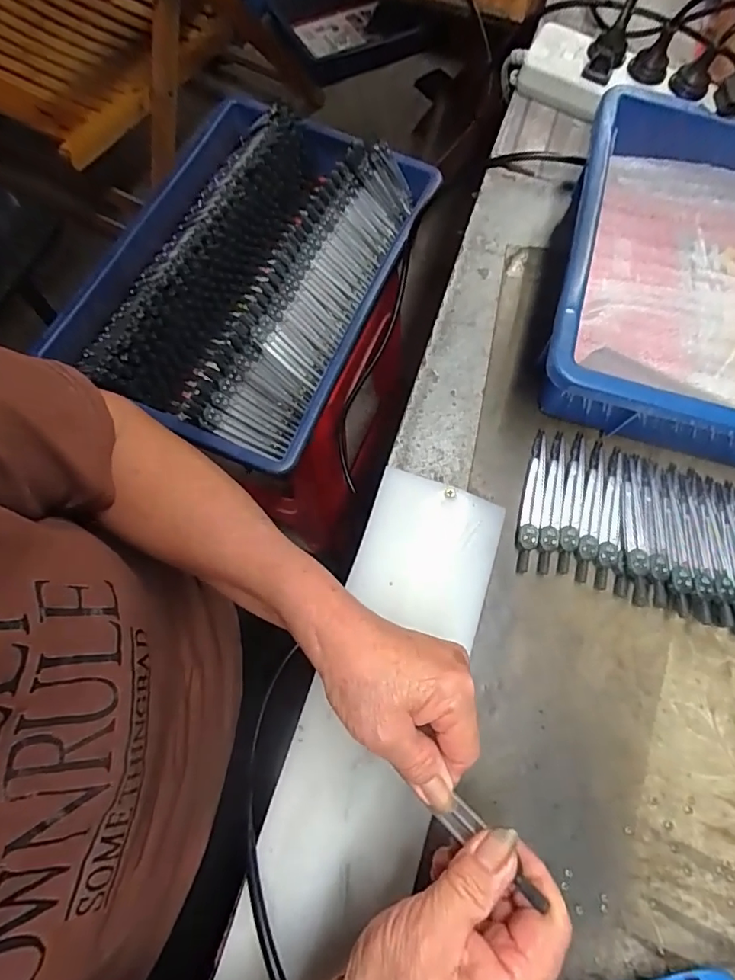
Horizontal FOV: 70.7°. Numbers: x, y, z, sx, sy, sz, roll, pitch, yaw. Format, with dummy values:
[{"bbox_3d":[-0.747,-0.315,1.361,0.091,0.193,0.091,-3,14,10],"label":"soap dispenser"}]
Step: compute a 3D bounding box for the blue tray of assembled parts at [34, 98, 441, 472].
[{"bbox_3d":[-0.129,-0.251,0.576,0.287,0.072,0.411,23,72,5],"label":"blue tray of assembled parts"}]

